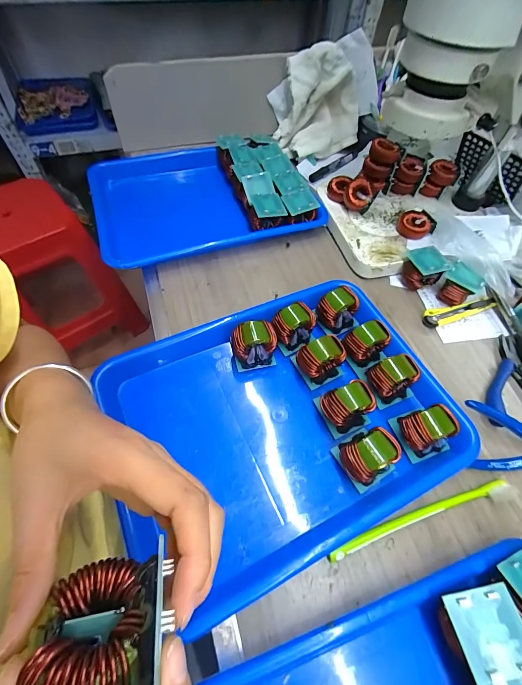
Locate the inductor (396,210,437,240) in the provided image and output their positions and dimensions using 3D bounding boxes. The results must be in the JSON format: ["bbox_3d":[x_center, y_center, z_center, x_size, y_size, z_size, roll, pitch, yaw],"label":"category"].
[{"bbox_3d":[0.223,-0.171,0.457,0.047,0.019,0.038,5,58,0],"label":"inductor"}]

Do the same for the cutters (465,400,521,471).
[{"bbox_3d":[0.263,0.097,0.323,0.114,0.026,0.063,2,58,-1],"label":"cutters"}]

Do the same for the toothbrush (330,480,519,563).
[{"bbox_3d":[0.148,0.160,0.288,0.185,0.013,0.016,-12,59,-10],"label":"toothbrush"}]

